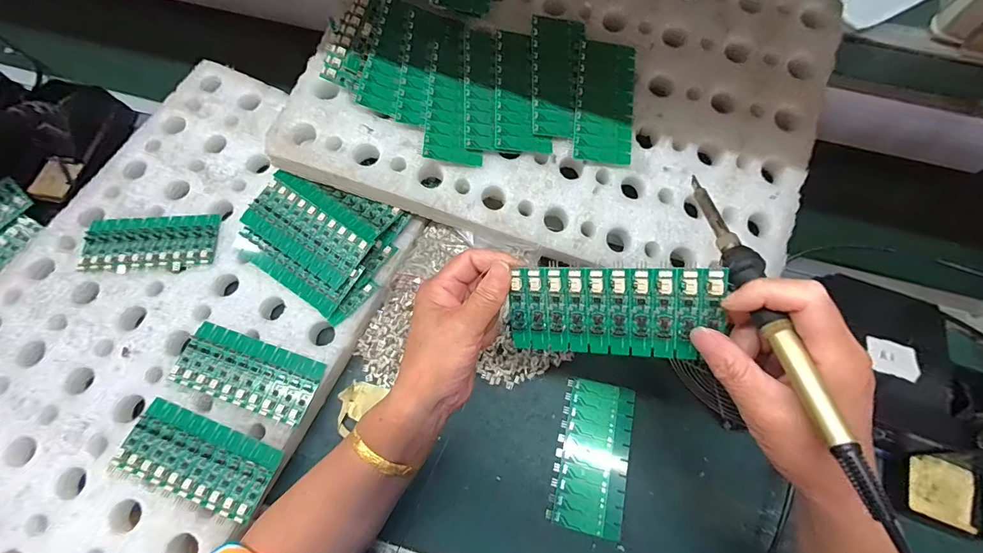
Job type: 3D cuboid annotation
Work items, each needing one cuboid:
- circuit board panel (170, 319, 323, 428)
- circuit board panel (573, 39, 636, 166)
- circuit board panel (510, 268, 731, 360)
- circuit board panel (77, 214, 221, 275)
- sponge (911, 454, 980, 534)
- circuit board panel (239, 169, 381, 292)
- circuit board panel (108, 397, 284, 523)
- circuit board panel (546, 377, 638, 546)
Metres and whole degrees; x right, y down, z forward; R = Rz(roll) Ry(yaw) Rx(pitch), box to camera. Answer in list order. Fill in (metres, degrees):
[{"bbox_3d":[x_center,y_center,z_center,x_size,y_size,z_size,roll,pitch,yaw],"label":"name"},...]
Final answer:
[{"bbox_3d":[-0.238,0.093,0.410,0.136,0.008,0.061,18,70,5],"label":"circuit board panel"},{"bbox_3d":[0.124,-0.190,0.454,0.061,0.006,0.136,6,82,1],"label":"circuit board panel"},{"bbox_3d":[0.079,0.025,0.281,0.136,0.005,0.062,1,110,20],"label":"circuit board panel"},{"bbox_3d":[-0.374,-0.037,0.458,0.137,0.008,0.066,-4,69,-3],"label":"circuit board panel"},{"bbox_3d":[0.430,0.205,0.399,0.055,0.015,0.056,25,70,8],"label":"sponge"},{"bbox_3d":[-0.193,-0.053,0.445,0.137,0.009,0.074,33,82,9],"label":"circuit board panel"},{"bbox_3d":[-0.267,0.165,0.380,0.137,0.008,0.062,20,70,6],"label":"circuit board panel"},{"bbox_3d":[0.100,0.176,0.417,0.070,0.004,0.137,10,68,12],"label":"circuit board panel"}]

